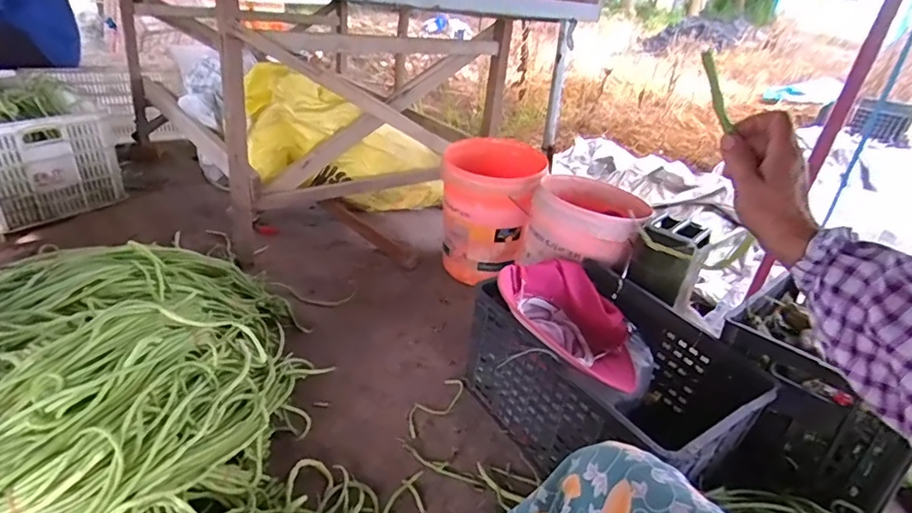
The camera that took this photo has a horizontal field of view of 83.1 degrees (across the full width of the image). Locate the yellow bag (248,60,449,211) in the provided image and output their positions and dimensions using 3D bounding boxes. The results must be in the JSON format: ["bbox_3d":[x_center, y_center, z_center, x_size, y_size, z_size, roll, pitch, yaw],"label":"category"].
[{"bbox_3d":[-0.360,-0.350,1.837,0.829,0.315,0.256,22,13,-44],"label":"yellow bag"}]

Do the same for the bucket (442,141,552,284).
[{"bbox_3d":[0.098,-0.145,1.628,0.291,0.372,0.283,5,29,-3],"label":"bucket"}]

